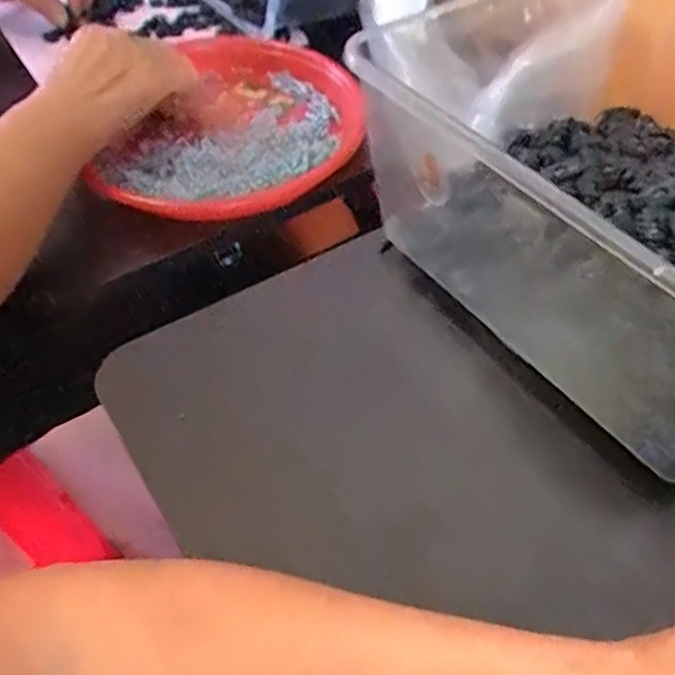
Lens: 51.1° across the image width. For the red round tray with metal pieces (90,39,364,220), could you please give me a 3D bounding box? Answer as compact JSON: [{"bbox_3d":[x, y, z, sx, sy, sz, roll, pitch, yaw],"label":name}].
[{"bbox_3d":[-0.100,-0.184,0.587,0.209,0.057,0.220,-1,49,1],"label":"red round tray with metal pieces"}]

